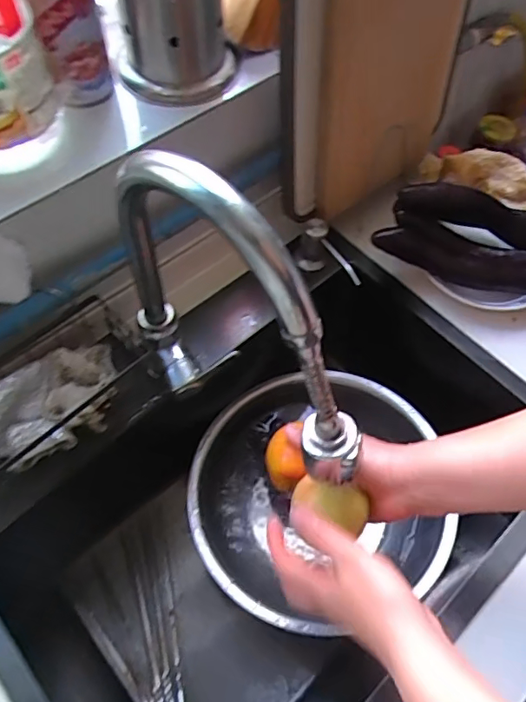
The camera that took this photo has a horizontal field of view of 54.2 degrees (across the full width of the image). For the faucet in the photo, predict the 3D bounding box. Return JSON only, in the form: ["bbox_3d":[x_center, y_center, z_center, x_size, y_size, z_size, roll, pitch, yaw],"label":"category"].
[{"bbox_3d":[-0.022,-0.018,0.382,0.242,0.257,0.038,37,65,17],"label":"faucet"}]

